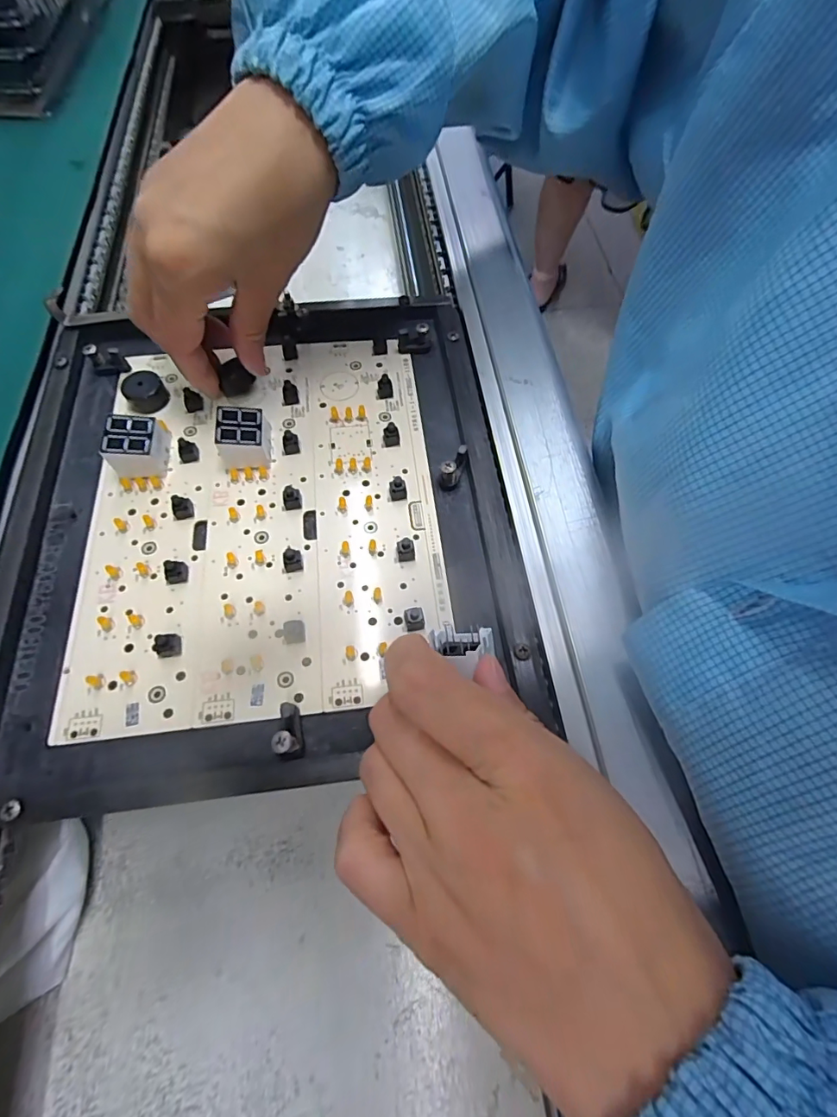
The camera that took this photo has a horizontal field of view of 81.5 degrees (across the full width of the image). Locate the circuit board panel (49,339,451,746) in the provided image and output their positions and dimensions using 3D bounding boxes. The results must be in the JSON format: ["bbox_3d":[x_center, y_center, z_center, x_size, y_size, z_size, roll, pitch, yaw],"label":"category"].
[{"bbox_3d":[-0.078,-0.031,0.239,0.167,0.022,0.207,-6,67,-6],"label":"circuit board panel"}]

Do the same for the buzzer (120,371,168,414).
[{"bbox_3d":[-0.150,-0.091,0.267,0.020,0.012,0.018,-26,68,-13],"label":"buzzer"}]

